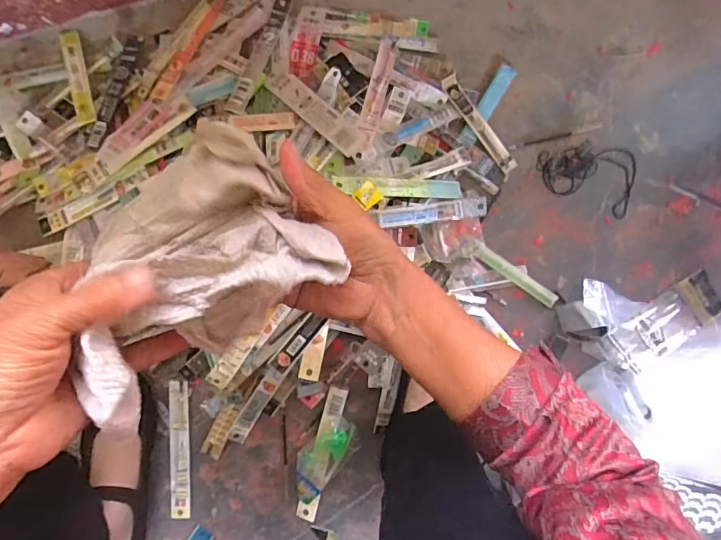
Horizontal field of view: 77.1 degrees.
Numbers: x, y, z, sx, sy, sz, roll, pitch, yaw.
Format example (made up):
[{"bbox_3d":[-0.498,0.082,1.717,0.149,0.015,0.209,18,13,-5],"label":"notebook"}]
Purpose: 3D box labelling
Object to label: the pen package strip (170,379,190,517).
[{"bbox_3d":[-0.238,0.236,0.597,0.024,0.008,0.176,-2,87,0],"label":"pen package strip"}]

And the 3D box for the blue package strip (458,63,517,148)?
[{"bbox_3d":[0.174,-0.225,0.620,0.023,0.006,0.128,30,87,1],"label":"blue package strip"}]

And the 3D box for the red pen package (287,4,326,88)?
[{"bbox_3d":[-0.074,-0.298,0.598,0.037,0.014,0.109,10,87,0],"label":"red pen package"}]

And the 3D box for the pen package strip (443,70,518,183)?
[{"bbox_3d":[0.162,-0.197,0.615,0.026,0.016,0.153,-37,88,-2],"label":"pen package strip"}]

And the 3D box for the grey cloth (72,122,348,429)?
[{"bbox_3d":[-0.090,0.004,0.235,0.099,0.051,0.140,45,88,2],"label":"grey cloth"}]

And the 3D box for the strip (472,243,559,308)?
[{"bbox_3d":[0.209,0.007,0.611,0.134,0.016,0.019,34,87,2],"label":"strip"}]

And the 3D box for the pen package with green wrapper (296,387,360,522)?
[{"bbox_3d":[-0.046,0.245,0.592,0.061,0.020,0.167,26,87,1],"label":"pen package with green wrapper"}]

